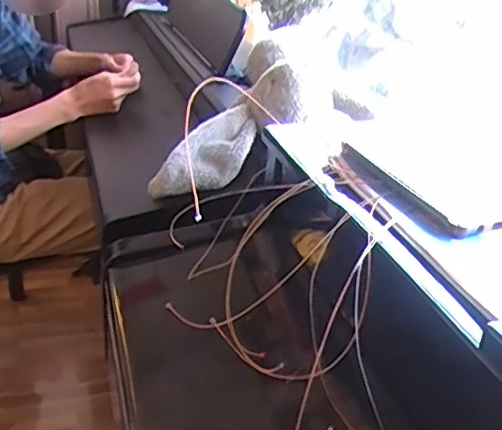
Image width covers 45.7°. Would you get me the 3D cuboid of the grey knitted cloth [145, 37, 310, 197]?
[{"bbox_3d":[-0.028,-0.106,0.794,0.253,0.077,0.105,-46,39,-1],"label":"grey knitted cloth"}]

